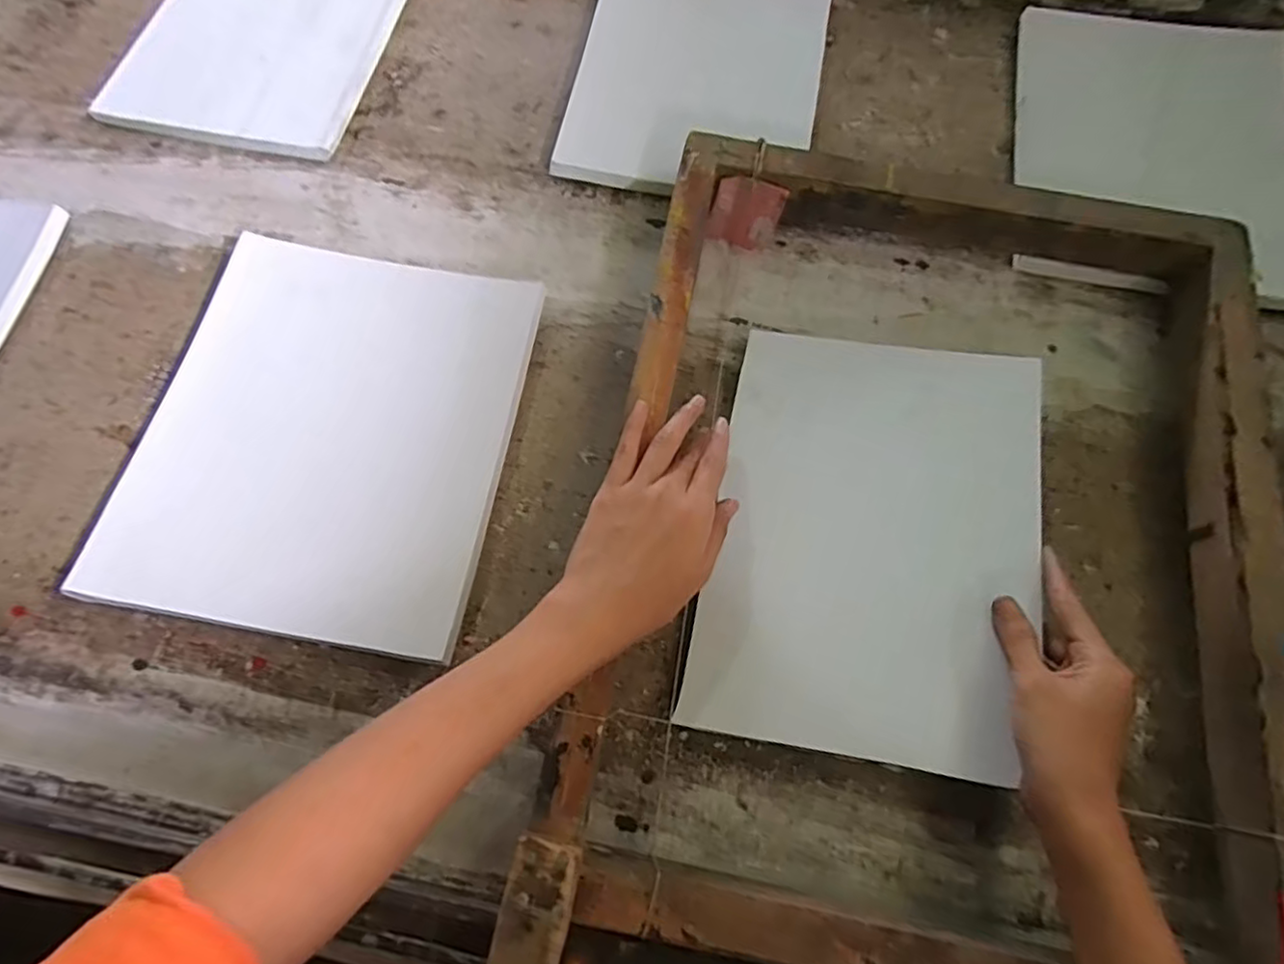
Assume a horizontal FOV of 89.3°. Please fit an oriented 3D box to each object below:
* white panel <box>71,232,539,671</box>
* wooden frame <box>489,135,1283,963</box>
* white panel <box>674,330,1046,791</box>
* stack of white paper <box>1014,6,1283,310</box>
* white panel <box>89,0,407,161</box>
[{"bbox_3d":[-0.210,-0.031,0.436,0.235,0.019,0.261,10,76,2],"label":"white panel"},{"bbox_3d":[0.180,0.028,0.391,0.401,0.040,0.527,11,69,3],"label":"wooden frame"},{"bbox_3d":[0.144,0.029,0.407,0.188,0.031,0.267,12,69,4],"label":"white panel"},{"bbox_3d":[0.426,-0.279,0.538,0.214,0.018,0.281,9,73,9],"label":"stack of white paper"},{"bbox_3d":[-0.329,-0.416,0.582,0.208,0.011,0.285,12,70,3],"label":"white panel"}]

